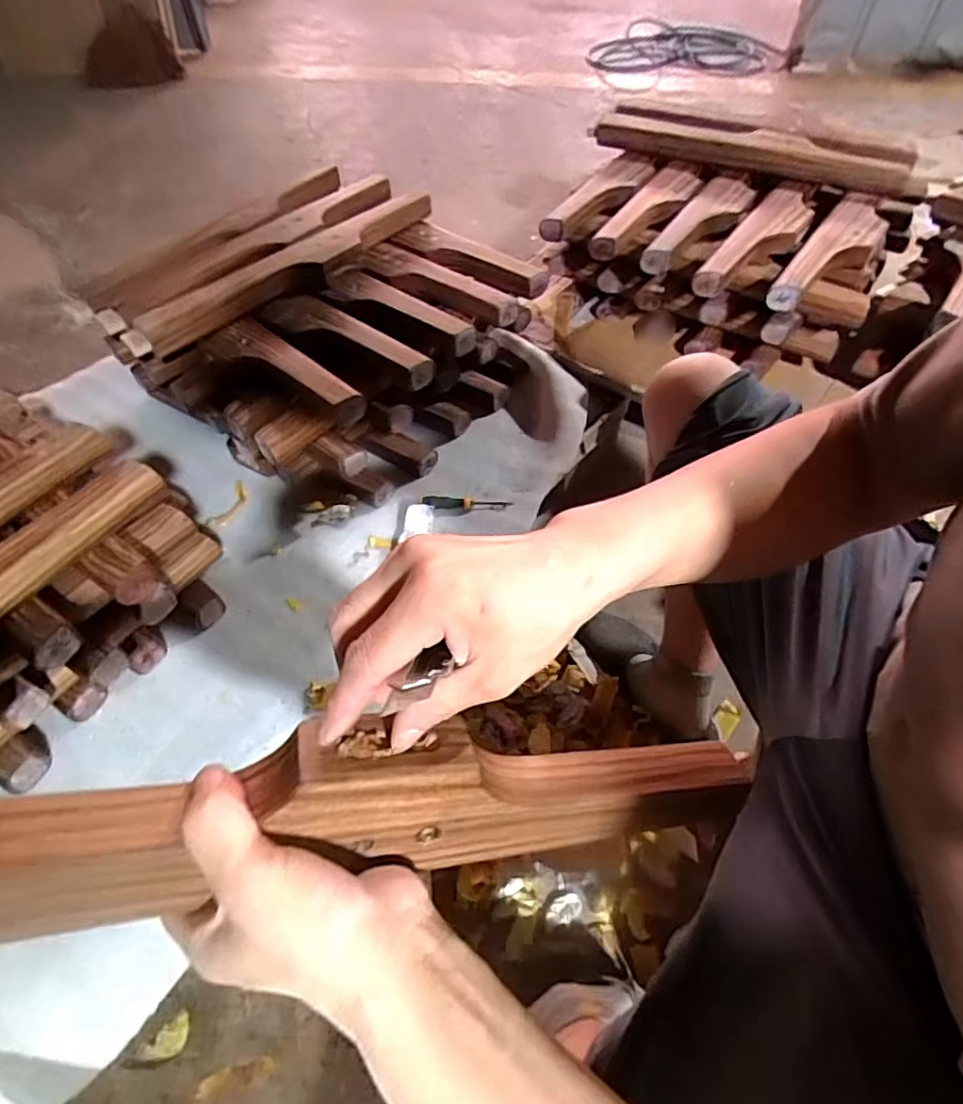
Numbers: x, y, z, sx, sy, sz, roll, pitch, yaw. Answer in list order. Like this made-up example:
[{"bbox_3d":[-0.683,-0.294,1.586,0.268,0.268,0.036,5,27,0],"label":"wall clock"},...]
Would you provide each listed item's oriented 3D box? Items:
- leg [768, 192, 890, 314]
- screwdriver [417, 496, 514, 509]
[{"bbox_3d":[0.558,-0.478,0.908,0.096,0.036,0.368,32,59,23],"label":"leg"},{"bbox_3d":[-0.024,-0.074,0.853,0.136,0.013,0.020,0,52,1],"label":"screwdriver"}]

